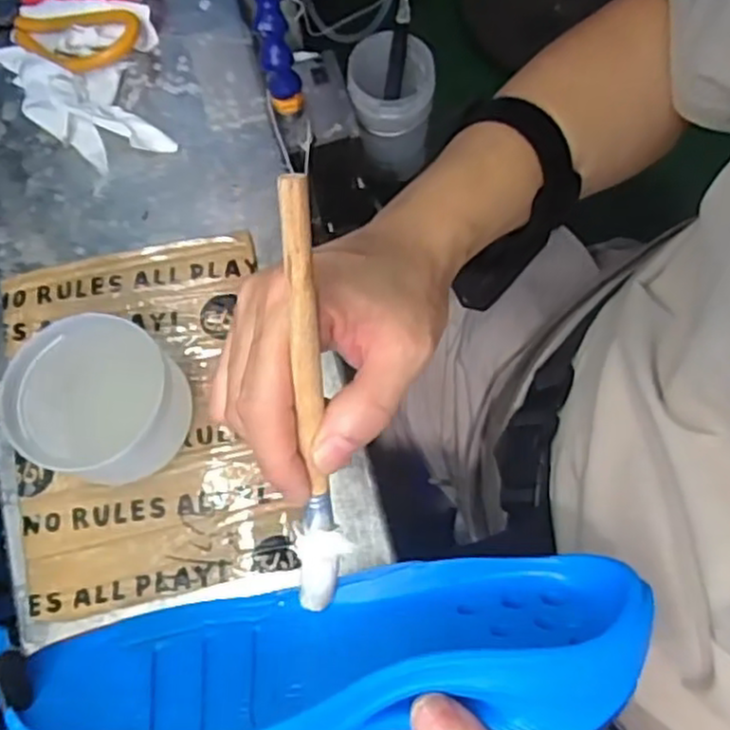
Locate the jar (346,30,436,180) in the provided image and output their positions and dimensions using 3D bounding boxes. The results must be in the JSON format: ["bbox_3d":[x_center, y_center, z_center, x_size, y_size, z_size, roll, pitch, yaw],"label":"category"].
[{"bbox_3d":[0.022,-0.232,0.653,0.070,0.113,0.081,-3,73,-1],"label":"jar"}]

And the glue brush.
[{"bbox_3d":[-0.019,0.020,0.274,0.021,0.009,0.183,-1,117,-1],"label":"glue brush"}]

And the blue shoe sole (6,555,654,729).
[{"bbox_3d":[-0.006,0.112,0.284,0.224,0.093,0.028,-7,108,-12],"label":"blue shoe sole"}]

